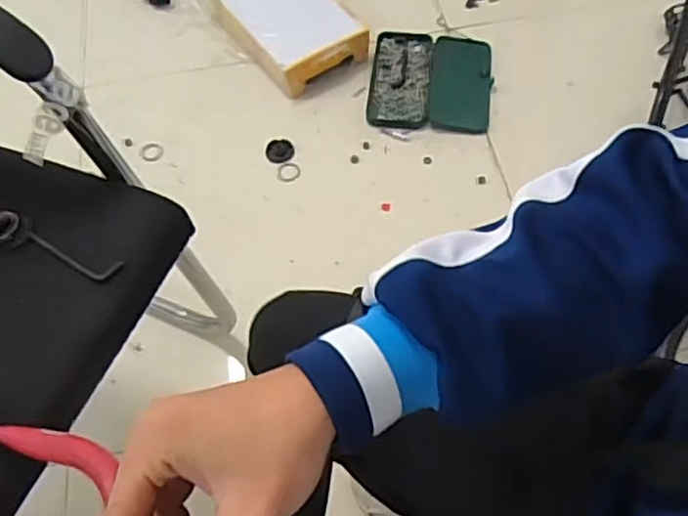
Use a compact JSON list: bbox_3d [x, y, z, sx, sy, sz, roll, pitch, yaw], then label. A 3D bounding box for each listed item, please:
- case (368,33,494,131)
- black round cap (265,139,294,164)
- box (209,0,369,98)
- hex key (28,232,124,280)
[{"bbox_3d":[0.178,-0.362,1.364,0.245,0.032,0.253,6,61,5],"label":"case"},{"bbox_3d":[-0.126,-0.210,1.303,0.055,0.015,0.055,-1,61,1],"label":"black round cap"},{"bbox_3d":[-0.124,-0.499,1.403,0.207,0.105,0.347,-34,64,-16],"label":"box"},{"bbox_3d":[-0.267,0.000,0.649,0.102,0.006,0.026,17,63,11],"label":"hex key"}]

